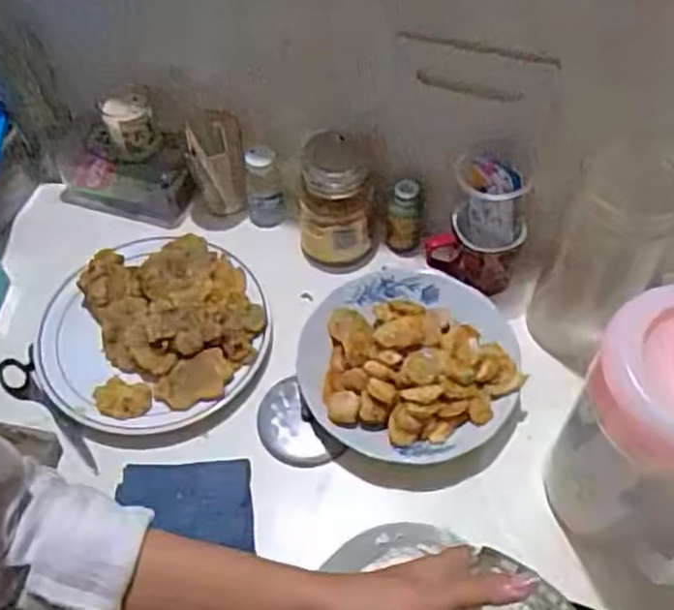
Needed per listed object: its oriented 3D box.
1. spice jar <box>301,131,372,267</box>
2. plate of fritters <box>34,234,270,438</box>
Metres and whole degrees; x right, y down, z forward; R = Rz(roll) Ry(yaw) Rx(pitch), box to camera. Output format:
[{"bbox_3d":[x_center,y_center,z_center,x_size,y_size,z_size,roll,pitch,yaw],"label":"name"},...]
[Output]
[{"bbox_3d":[0.000,-0.103,0.740,0.069,0.120,0.069,2,57,3],"label":"spice jar"},{"bbox_3d":[-0.176,0.019,0.702,0.213,0.038,0.197,-1,57,2],"label":"plate of fritters"}]

